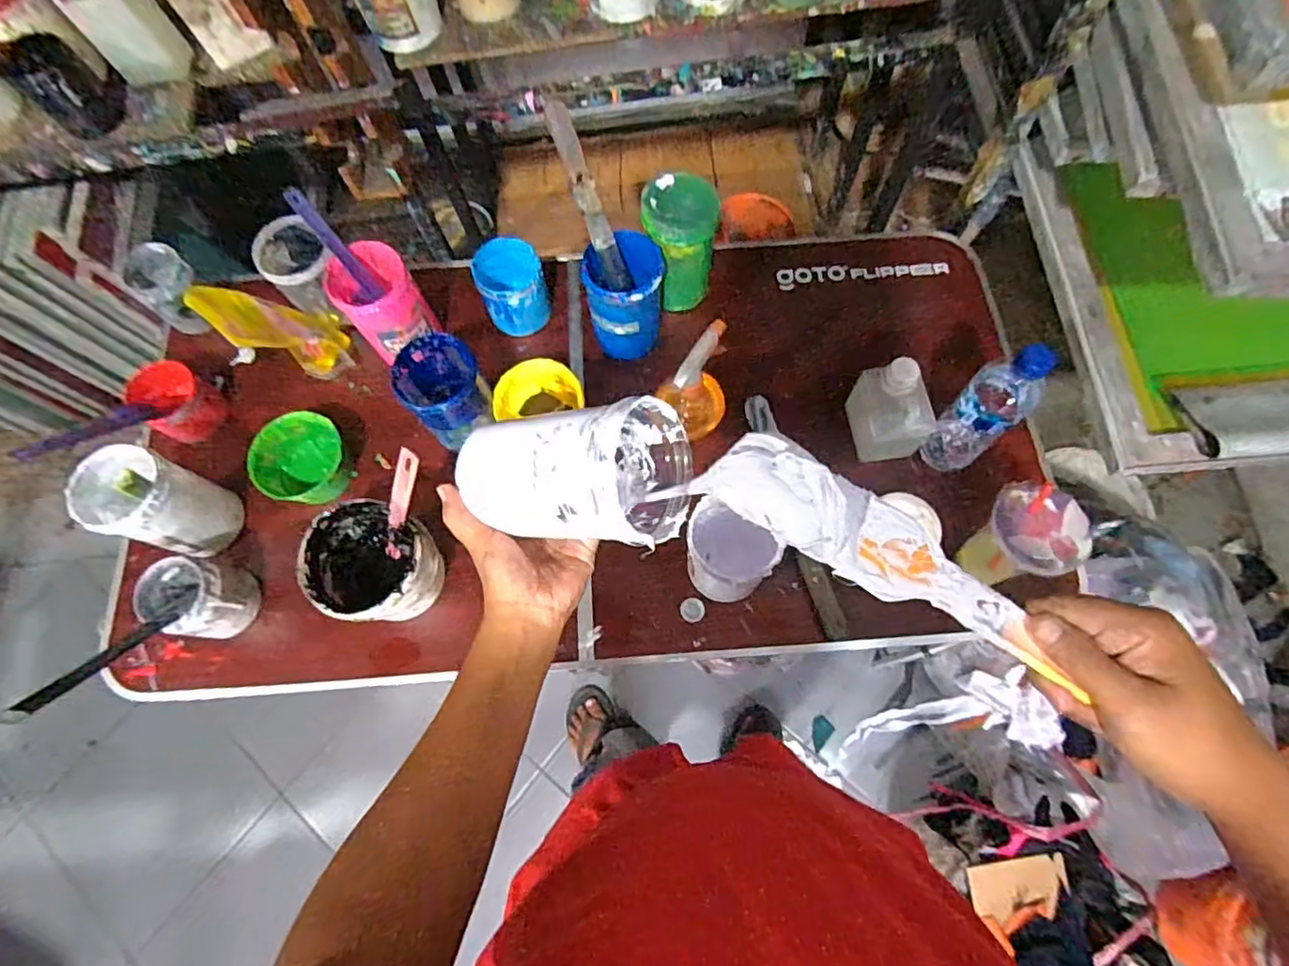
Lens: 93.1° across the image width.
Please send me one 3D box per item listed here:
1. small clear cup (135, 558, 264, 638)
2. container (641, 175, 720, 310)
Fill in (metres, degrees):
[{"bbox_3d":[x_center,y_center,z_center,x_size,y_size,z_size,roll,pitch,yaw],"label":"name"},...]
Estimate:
[{"bbox_3d":[-0.521,0.136,0.718,0.087,0.089,0.086,11,73,6],"label":"small clear cup"},{"bbox_3d":[0.047,-0.314,0.812,0.095,0.152,0.104,2,72,3],"label":"container"}]

